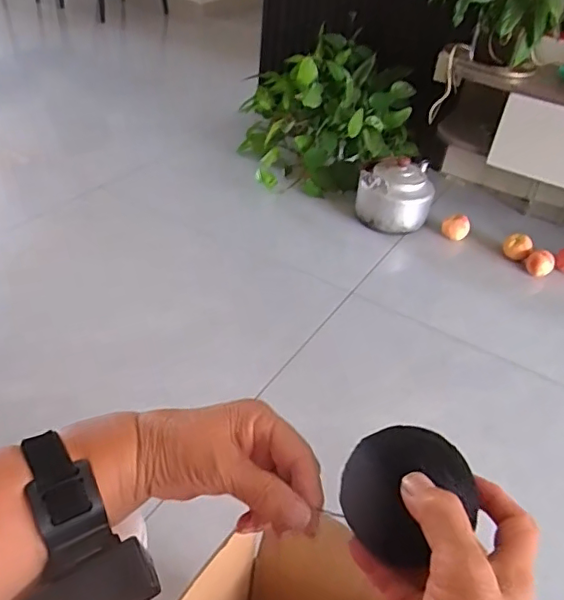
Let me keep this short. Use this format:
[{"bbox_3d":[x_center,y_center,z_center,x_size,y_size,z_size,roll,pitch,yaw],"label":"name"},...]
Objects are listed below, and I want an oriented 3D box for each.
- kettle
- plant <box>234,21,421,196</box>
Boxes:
[{"bbox_3d":[0.305,-0.292,1.514,0.196,0.156,0.213,13,40,8],"label":"kettle"},{"bbox_3d":[0.144,-0.567,1.691,0.498,0.326,0.497,-1,41,-9],"label":"plant"}]

